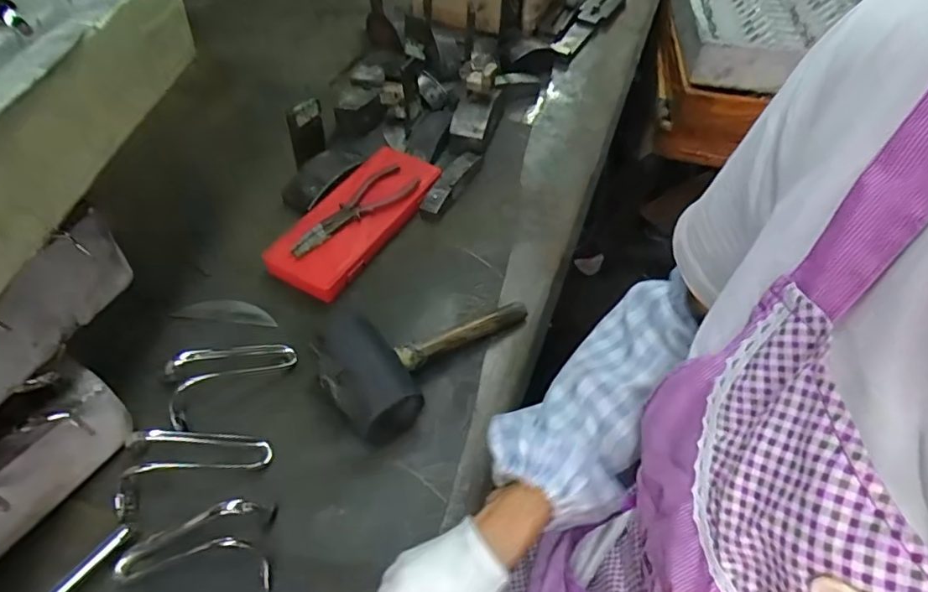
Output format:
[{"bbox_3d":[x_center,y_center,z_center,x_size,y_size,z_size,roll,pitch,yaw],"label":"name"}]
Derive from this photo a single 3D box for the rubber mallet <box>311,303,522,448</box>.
[{"bbox_3d":[-0.038,0.052,0.589,0.232,0.058,0.124,-21,53,-38],"label":"rubber mallet"}]

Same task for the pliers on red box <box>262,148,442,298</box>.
[{"bbox_3d":[-0.136,-0.110,0.717,0.110,0.033,0.258,24,52,16],"label":"pliers on red box"}]

